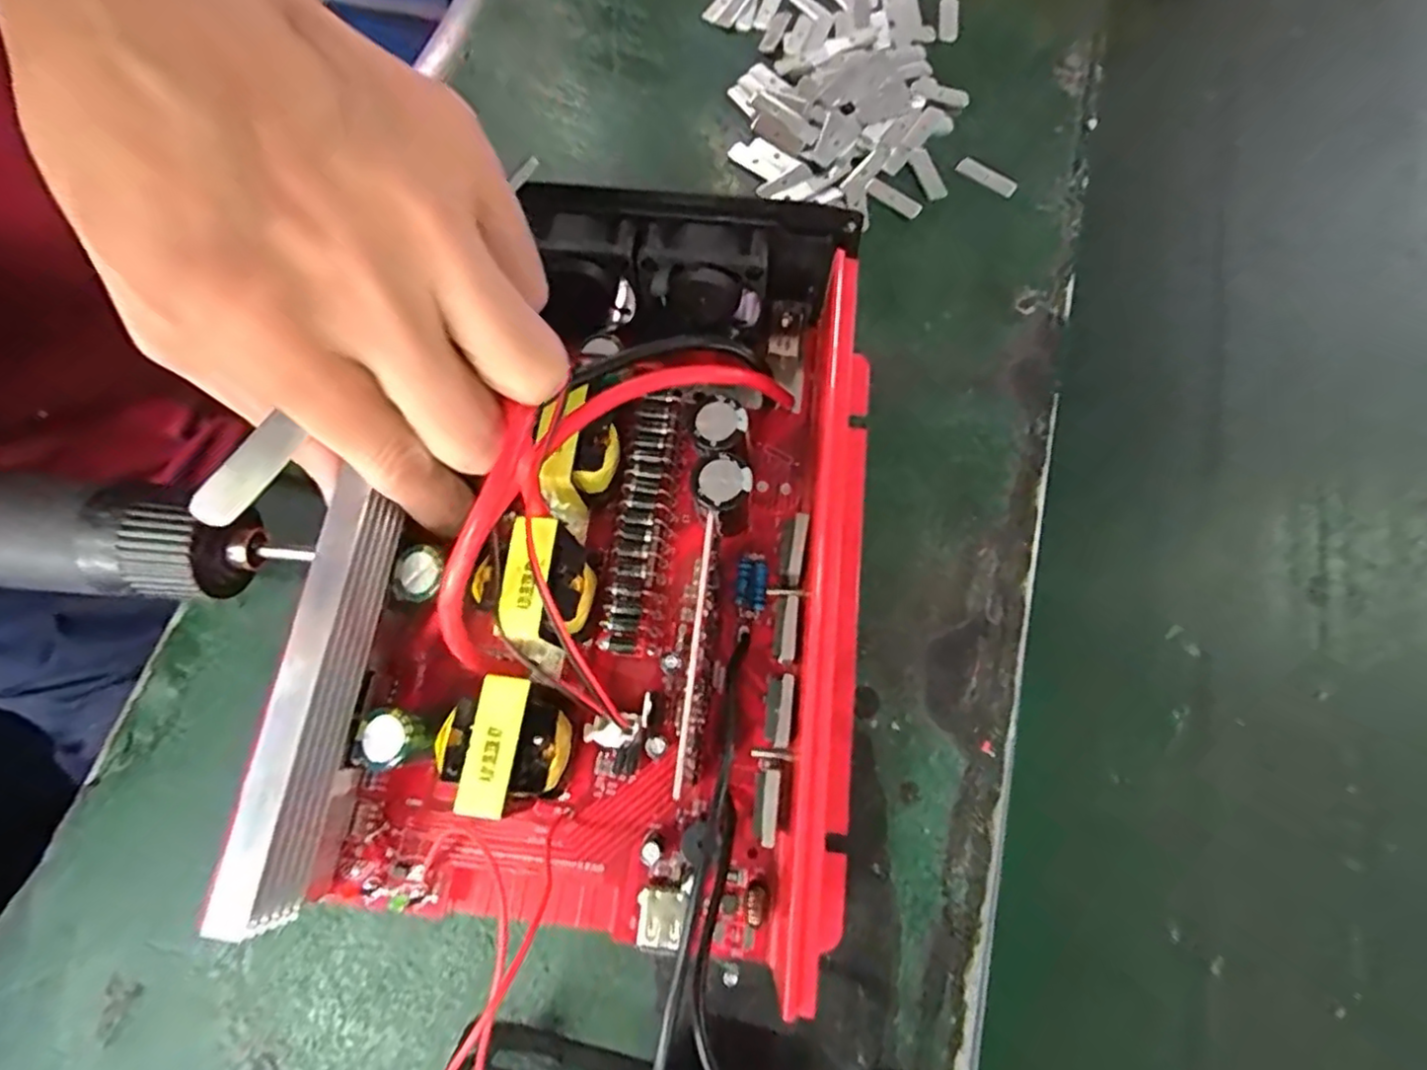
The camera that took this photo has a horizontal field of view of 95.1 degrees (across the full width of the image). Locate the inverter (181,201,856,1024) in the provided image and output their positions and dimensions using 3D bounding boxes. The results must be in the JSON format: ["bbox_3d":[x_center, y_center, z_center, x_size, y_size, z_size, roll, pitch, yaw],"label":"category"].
[{"bbox_3d":[-0.028,0.003,0.187,0.143,0.060,0.211,8,73,5],"label":"inverter"}]

